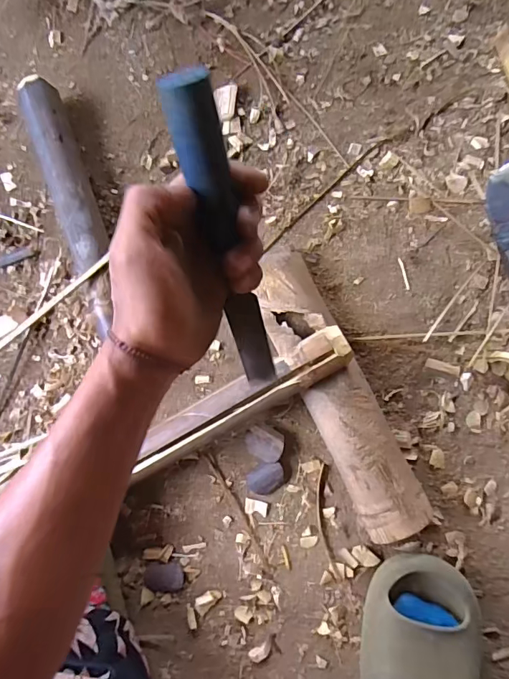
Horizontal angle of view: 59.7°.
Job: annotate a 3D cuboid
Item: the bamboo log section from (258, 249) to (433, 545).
[{"bbox_3d":[0.083,0.051,0.475,0.075,0.047,0.315,-26,81,3],"label":"bamboo log section"}]

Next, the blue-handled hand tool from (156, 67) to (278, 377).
[{"bbox_3d":[-0.014,-0.048,0.284,0.024,0.221,0.017,-8,47,6],"label":"blue-handled hand tool"}]

